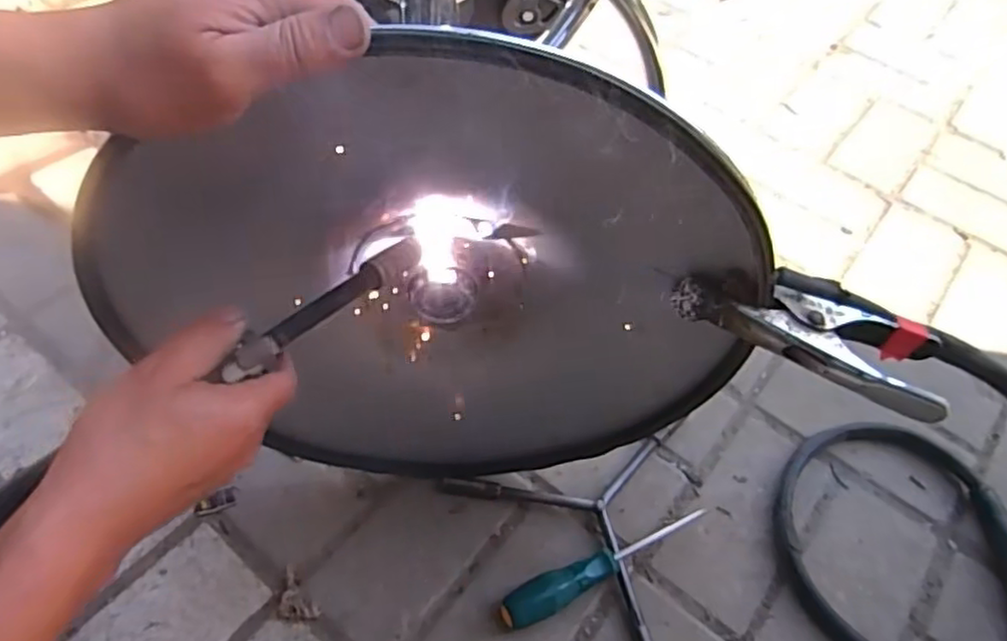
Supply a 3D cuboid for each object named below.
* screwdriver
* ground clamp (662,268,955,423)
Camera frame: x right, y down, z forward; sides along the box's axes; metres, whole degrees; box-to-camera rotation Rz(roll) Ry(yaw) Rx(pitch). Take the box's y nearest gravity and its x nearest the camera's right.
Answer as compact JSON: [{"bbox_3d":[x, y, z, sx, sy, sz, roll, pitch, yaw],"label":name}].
[{"bbox_3d":[0.083,0.197,0.553,0.188,0.027,0.029,-21,57,-20],"label":"screwdriver"},{"bbox_3d":[0.192,0.002,0.422,0.167,0.037,0.065,22,54,12],"label":"ground clamp"}]

